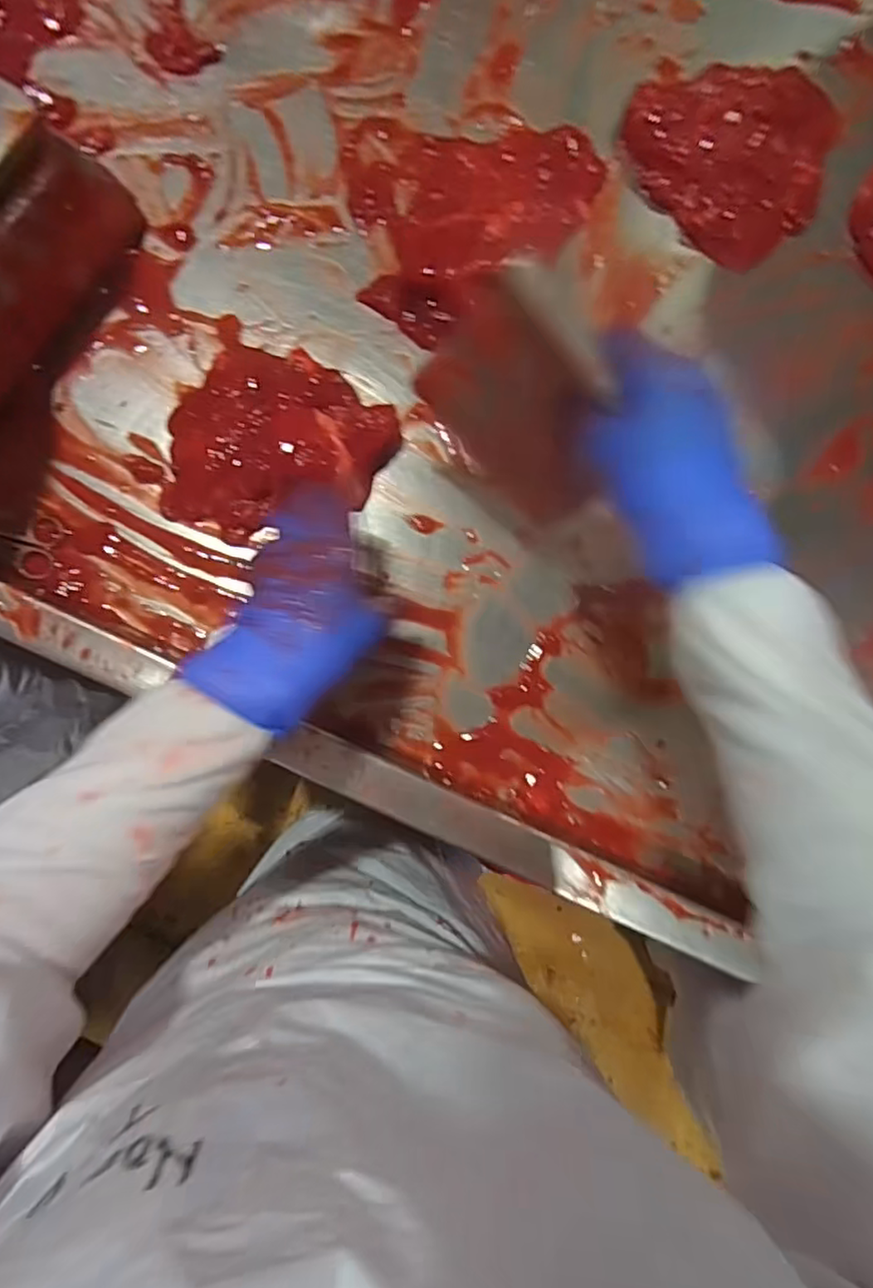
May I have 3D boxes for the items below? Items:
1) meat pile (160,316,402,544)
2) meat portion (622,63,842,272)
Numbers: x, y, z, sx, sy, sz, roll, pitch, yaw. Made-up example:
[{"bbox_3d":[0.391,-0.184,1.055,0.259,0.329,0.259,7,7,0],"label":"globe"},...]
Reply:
[{"bbox_3d":[-0.133,-0.161,0.520,0.169,0.035,0.162,0,87,-4],"label":"meat pile"},{"bbox_3d":[0.280,-0.453,0.576,0.185,0.025,0.180,-37,91,-5],"label":"meat portion"}]

